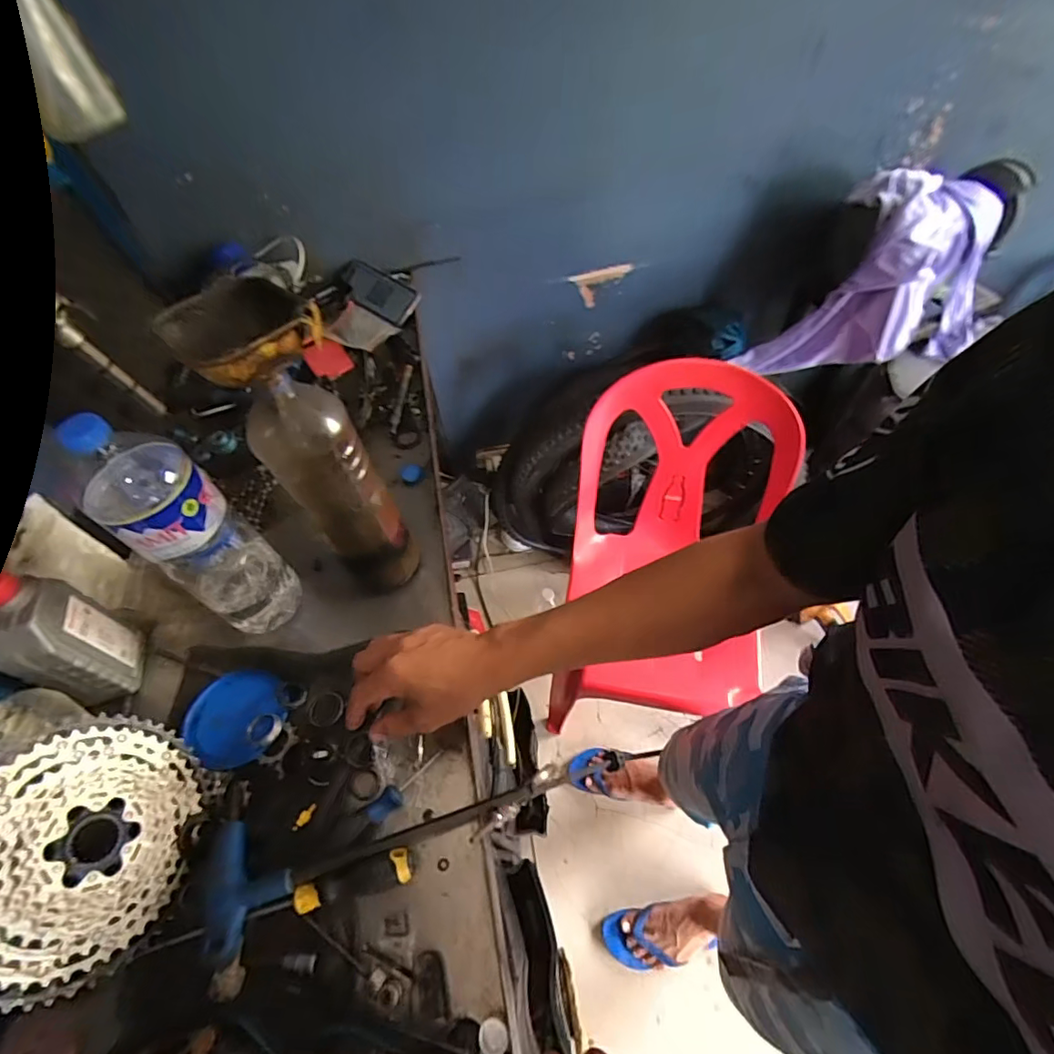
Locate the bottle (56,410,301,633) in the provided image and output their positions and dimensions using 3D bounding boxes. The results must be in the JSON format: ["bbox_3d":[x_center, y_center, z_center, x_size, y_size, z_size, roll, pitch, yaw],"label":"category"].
[{"bbox_3d":[-0.331,0.006,0.521,0.098,0.298,0.085,38,67,25],"label":"bottle"}]

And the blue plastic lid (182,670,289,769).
[{"bbox_3d":[-0.315,0.203,0.563,0.098,0.016,0.097,14,59,14],"label":"blue plastic lid"}]

